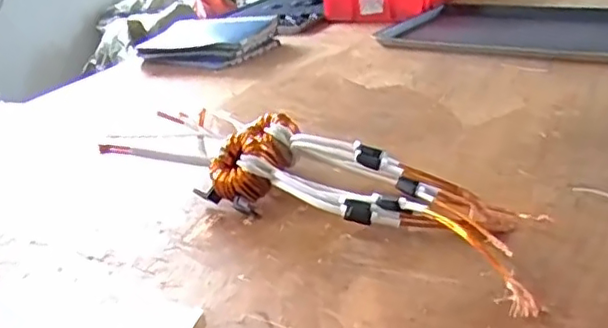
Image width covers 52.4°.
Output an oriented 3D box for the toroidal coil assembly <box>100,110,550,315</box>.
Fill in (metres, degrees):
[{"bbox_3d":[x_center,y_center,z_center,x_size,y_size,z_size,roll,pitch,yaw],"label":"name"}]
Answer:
[{"bbox_3d":[0.007,0.022,0.788,0.605,0.085,0.187,9,28,34],"label":"toroidal coil assembly"}]

